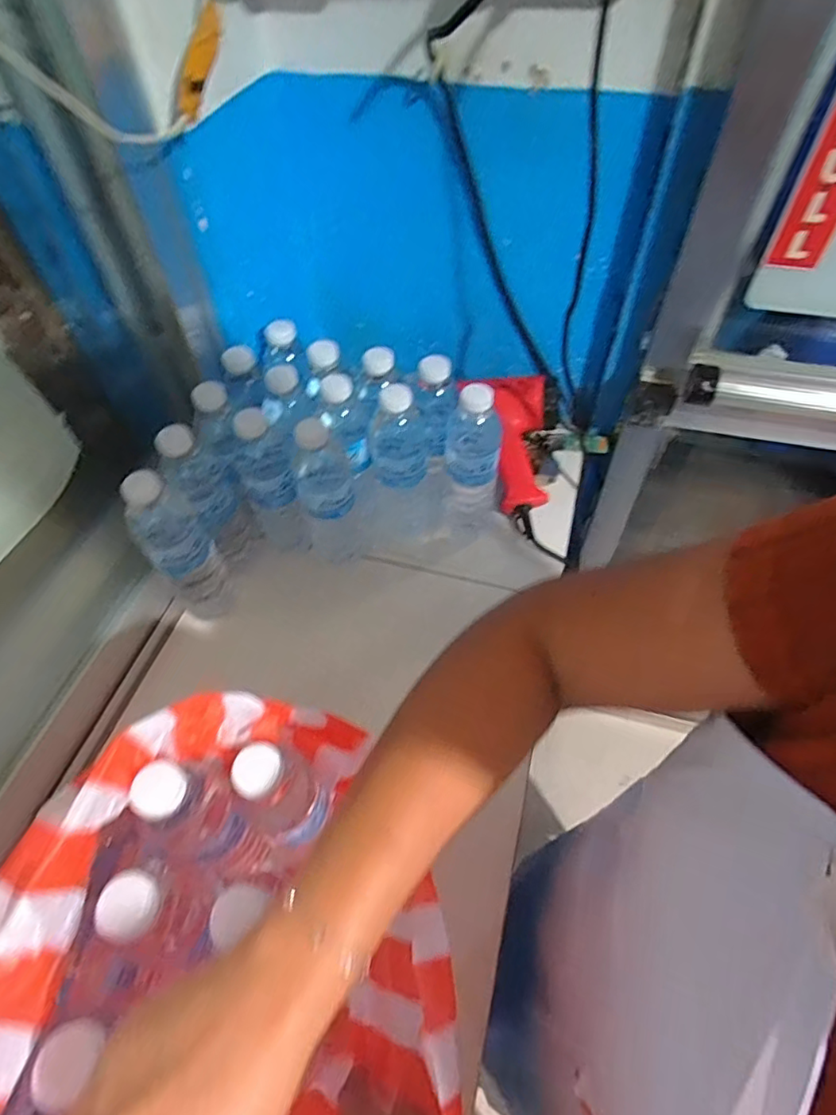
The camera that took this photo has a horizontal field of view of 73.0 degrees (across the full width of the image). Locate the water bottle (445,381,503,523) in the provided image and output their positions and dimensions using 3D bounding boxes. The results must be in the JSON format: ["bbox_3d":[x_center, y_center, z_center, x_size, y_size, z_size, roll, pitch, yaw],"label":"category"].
[{"bbox_3d":[0.062,-0.098,0.632,0.062,0.202,0.063,7,55,7],"label":"water bottle"}]

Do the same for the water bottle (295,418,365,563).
[{"bbox_3d":[-0.095,-0.067,0.609,0.055,0.194,0.052,-12,55,-7],"label":"water bottle"}]

